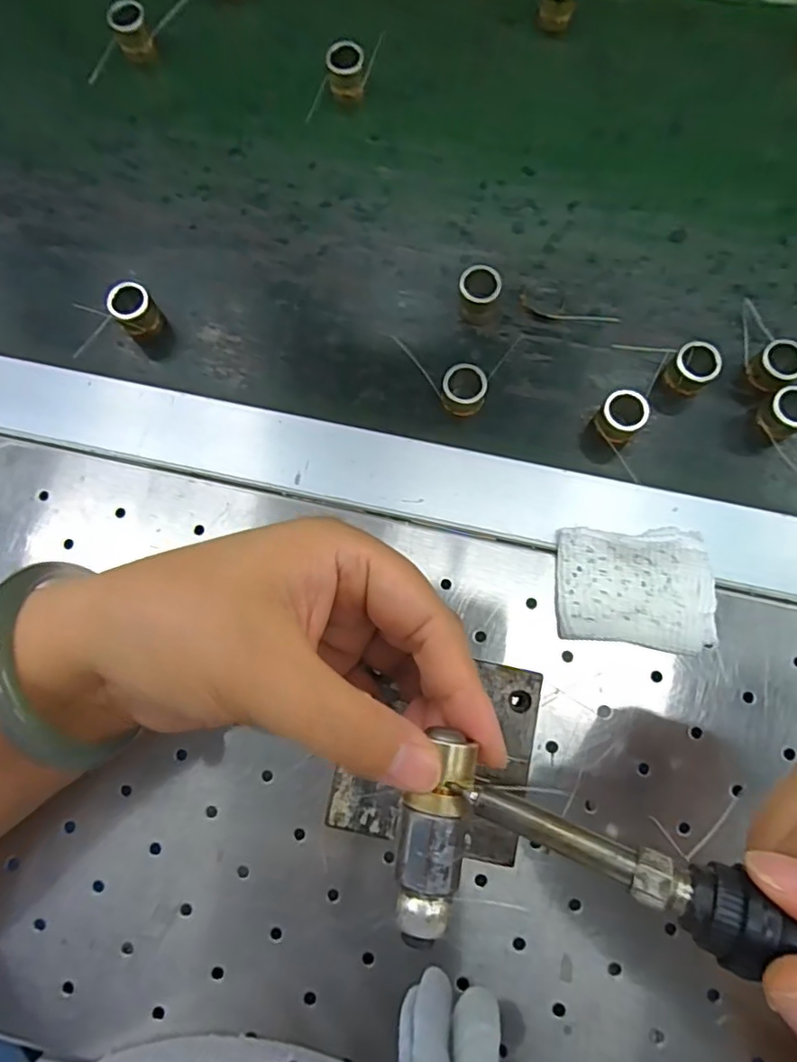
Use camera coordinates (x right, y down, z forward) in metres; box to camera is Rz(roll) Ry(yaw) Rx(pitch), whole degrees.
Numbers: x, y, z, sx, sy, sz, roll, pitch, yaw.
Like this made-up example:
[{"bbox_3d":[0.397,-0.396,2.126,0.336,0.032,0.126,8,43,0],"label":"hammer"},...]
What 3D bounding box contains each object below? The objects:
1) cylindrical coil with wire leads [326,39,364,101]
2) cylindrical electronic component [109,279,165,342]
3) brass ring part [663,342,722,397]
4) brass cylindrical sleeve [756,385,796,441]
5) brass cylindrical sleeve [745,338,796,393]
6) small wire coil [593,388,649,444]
[{"bbox_3d":[-0.028,-0.249,0.323,0.019,0.023,0.014,-5,78,0],"label":"cylindrical coil with wire leads"},{"bbox_3d":[-0.129,-0.108,0.293,0.020,0.019,0.021,0,78,1],"label":"cylindrical electronic component"},{"bbox_3d":[0.137,-0.075,0.279,0.019,0.021,0.020,0,78,1],"label":"brass ring part"},{"bbox_3d":[0.178,-0.054,0.274,0.019,0.020,0.019,0,78,1],"label":"brass cylindrical sleeve"},{"bbox_3d":[0.177,-0.076,0.279,0.021,0.019,0.019,-31,80,-6],"label":"brass cylindrical sleeve"},{"bbox_3d":[0.102,-0.051,0.276,0.020,0.022,0.023,39,81,8],"label":"small wire coil"}]

